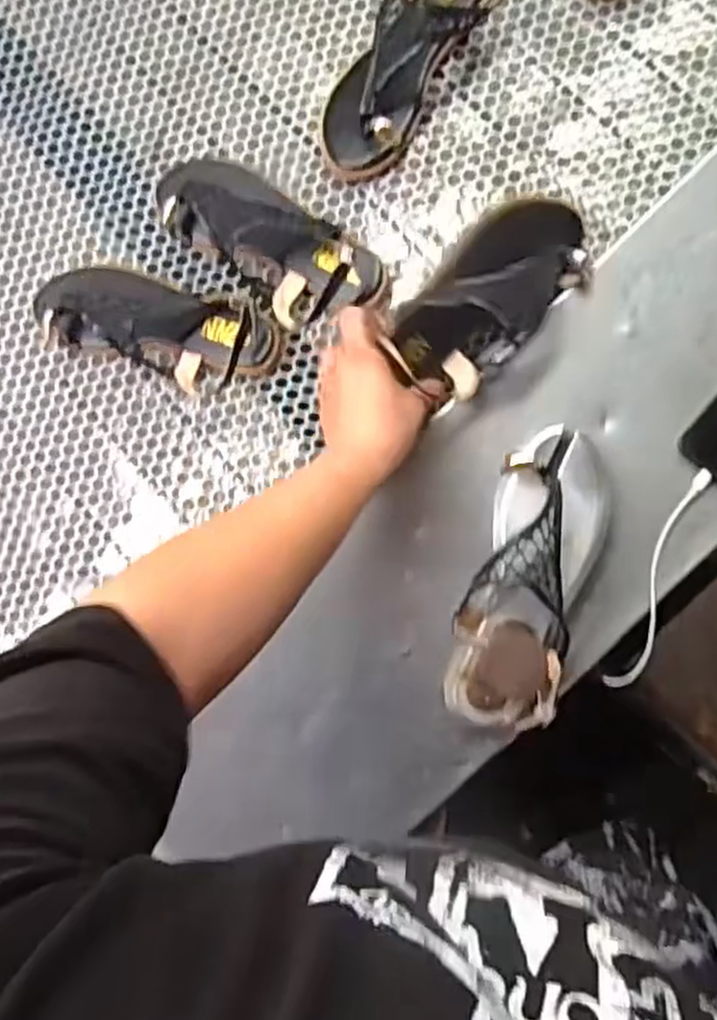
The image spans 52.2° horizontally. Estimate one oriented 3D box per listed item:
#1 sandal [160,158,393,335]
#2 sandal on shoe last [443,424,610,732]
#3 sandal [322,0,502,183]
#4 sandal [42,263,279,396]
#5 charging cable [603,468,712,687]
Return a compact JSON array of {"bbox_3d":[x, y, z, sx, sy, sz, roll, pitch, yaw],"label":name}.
[{"bbox_3d":[-0.092,-0.253,0.657,0.247,0.083,0.094,40,92,7],"label":"sandal"},{"bbox_3d":[0.138,0.055,0.585,0.087,0.082,0.241,16,91,7],"label":"sandal on shoe last"},{"bbox_3d":[0.051,-0.436,0.656,0.089,0.069,0.271,30,91,8],"label":"sandal"},{"bbox_3d":[-0.191,-0.169,0.667,0.226,0.076,0.084,13,89,8],"label":"sandal"},{"bbox_3d":[0.249,0.059,0.605,0.023,0.008,0.194,18,89,8],"label":"charging cable"}]

